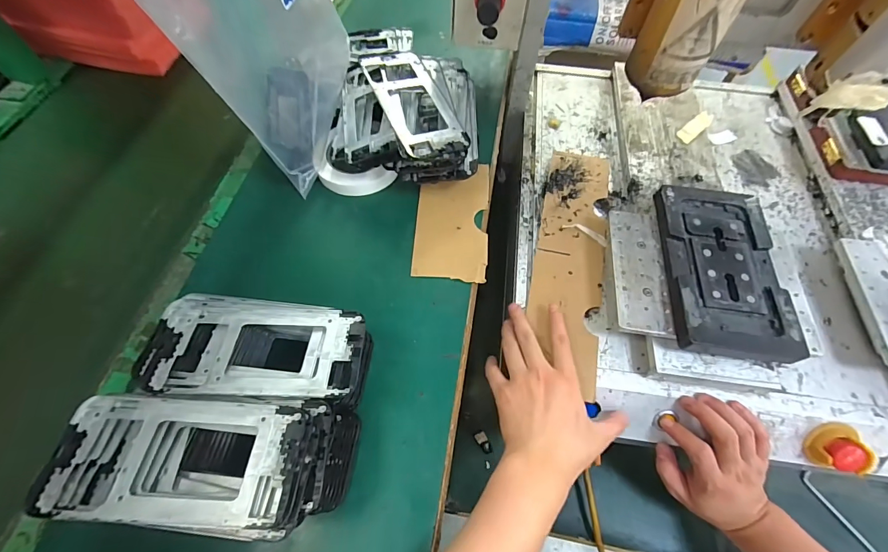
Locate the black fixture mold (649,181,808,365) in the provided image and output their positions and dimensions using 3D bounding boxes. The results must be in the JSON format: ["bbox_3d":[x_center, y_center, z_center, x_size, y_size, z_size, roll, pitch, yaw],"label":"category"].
[{"bbox_3d":[0.293,-0.011,0.405,0.108,0.027,0.193,6,61,5],"label":"black fixture mold"}]

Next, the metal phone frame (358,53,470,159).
[{"bbox_3d":[-0.035,-0.195,0.425,0.075,0.007,0.157,-20,70,-19],"label":"metal phone frame"}]

